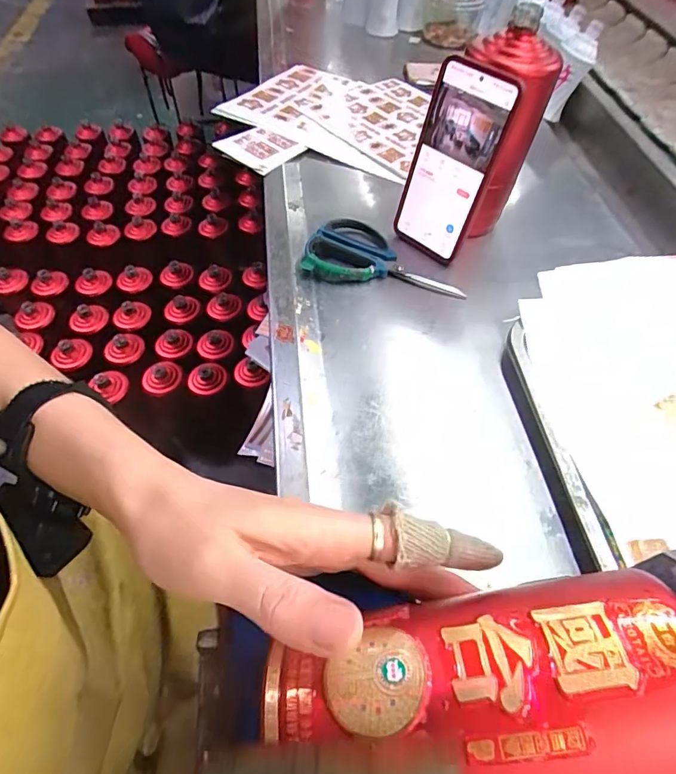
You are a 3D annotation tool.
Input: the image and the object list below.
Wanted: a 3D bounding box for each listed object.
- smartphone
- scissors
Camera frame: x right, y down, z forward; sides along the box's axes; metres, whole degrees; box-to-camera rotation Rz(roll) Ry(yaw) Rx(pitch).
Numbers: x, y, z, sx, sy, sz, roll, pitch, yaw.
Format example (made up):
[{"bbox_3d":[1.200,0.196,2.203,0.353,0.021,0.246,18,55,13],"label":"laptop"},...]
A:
[{"bbox_3d":[0.105,-0.211,0.462,0.086,0.167,0.015,37,45,25],"label":"smartphone"},{"bbox_3d":[0.050,-0.131,0.484,0.160,0.010,0.085,14,55,8],"label":"scissors"}]

